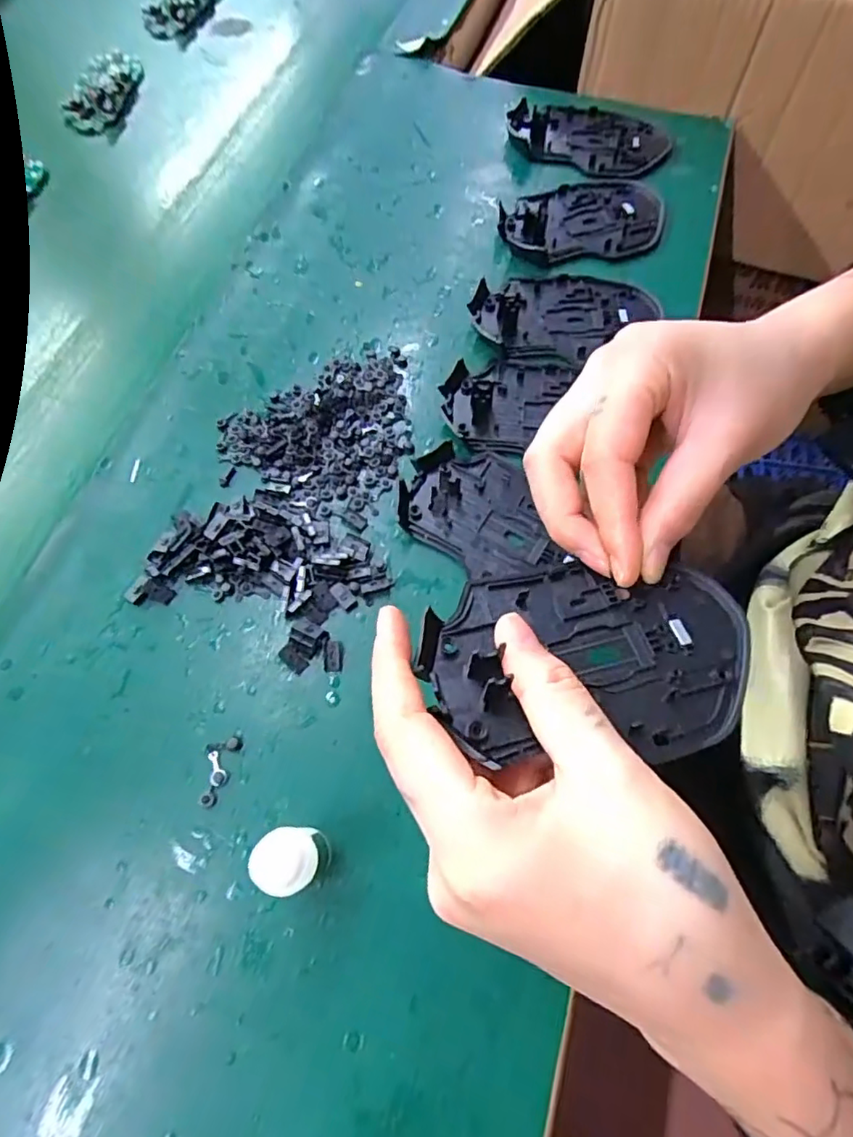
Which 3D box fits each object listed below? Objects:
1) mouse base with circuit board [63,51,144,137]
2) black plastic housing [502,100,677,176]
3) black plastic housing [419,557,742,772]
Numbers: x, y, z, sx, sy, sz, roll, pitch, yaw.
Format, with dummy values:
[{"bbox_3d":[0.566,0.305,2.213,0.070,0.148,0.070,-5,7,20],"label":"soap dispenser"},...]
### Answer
[{"bbox_3d":[-0.263,-0.387,0.465,0.048,0.020,0.087,2,66,2],"label":"mouse base with circuit board"},{"bbox_3d":[0.120,-0.322,0.427,0.114,0.013,0.070,15,67,8],"label":"black plastic housing"},{"bbox_3d":[0.056,0.030,0.200,0.113,0.014,0.068,-3,66,0],"label":"black plastic housing"}]

